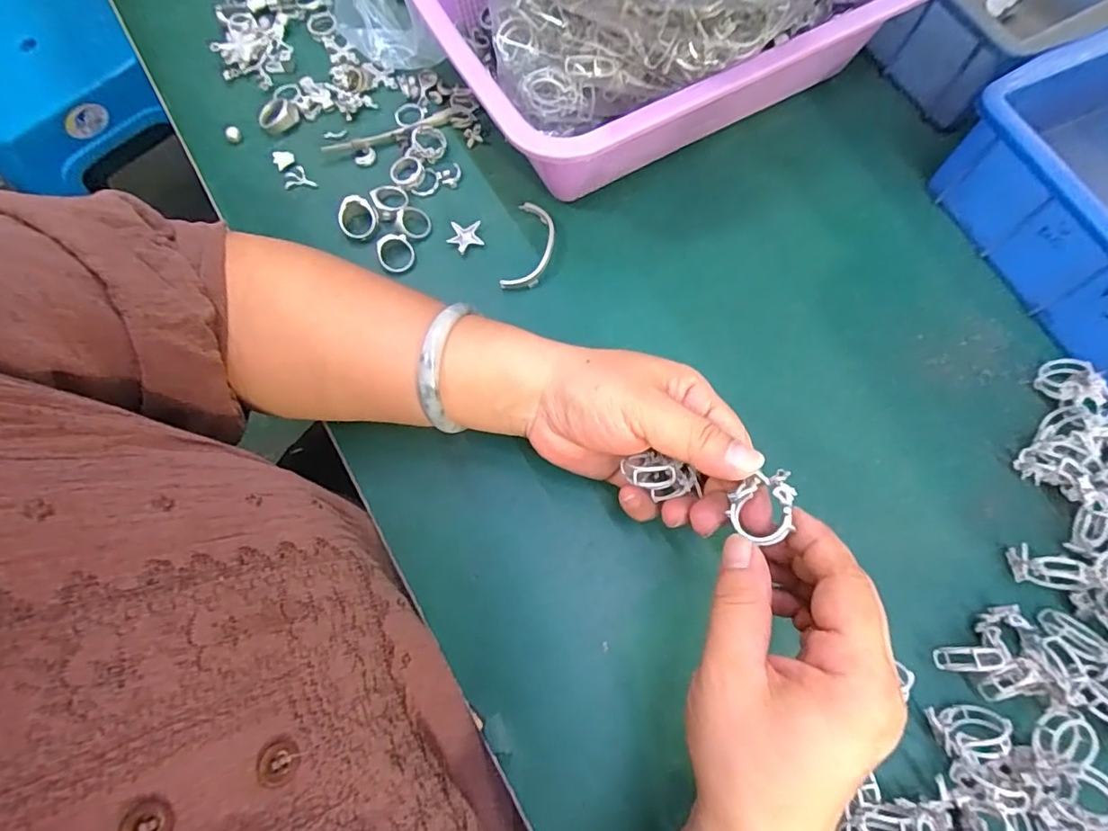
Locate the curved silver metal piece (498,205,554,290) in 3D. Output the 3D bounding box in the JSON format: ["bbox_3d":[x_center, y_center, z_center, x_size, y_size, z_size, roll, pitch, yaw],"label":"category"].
[{"bbox_3d":[-0.016,-0.111,0.359,0.027,0.006,0.064,11,74,5],"label":"curved silver metal piece"}]

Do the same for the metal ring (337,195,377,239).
[{"bbox_3d":[-0.133,-0.133,0.368,0.025,0.013,0.027,-30,107,-3],"label":"metal ring"}]

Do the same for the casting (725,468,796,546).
[{"bbox_3d":[0.086,0.039,0.227,0.025,0.008,0.029,-4,70,28],"label":"casting"}]

